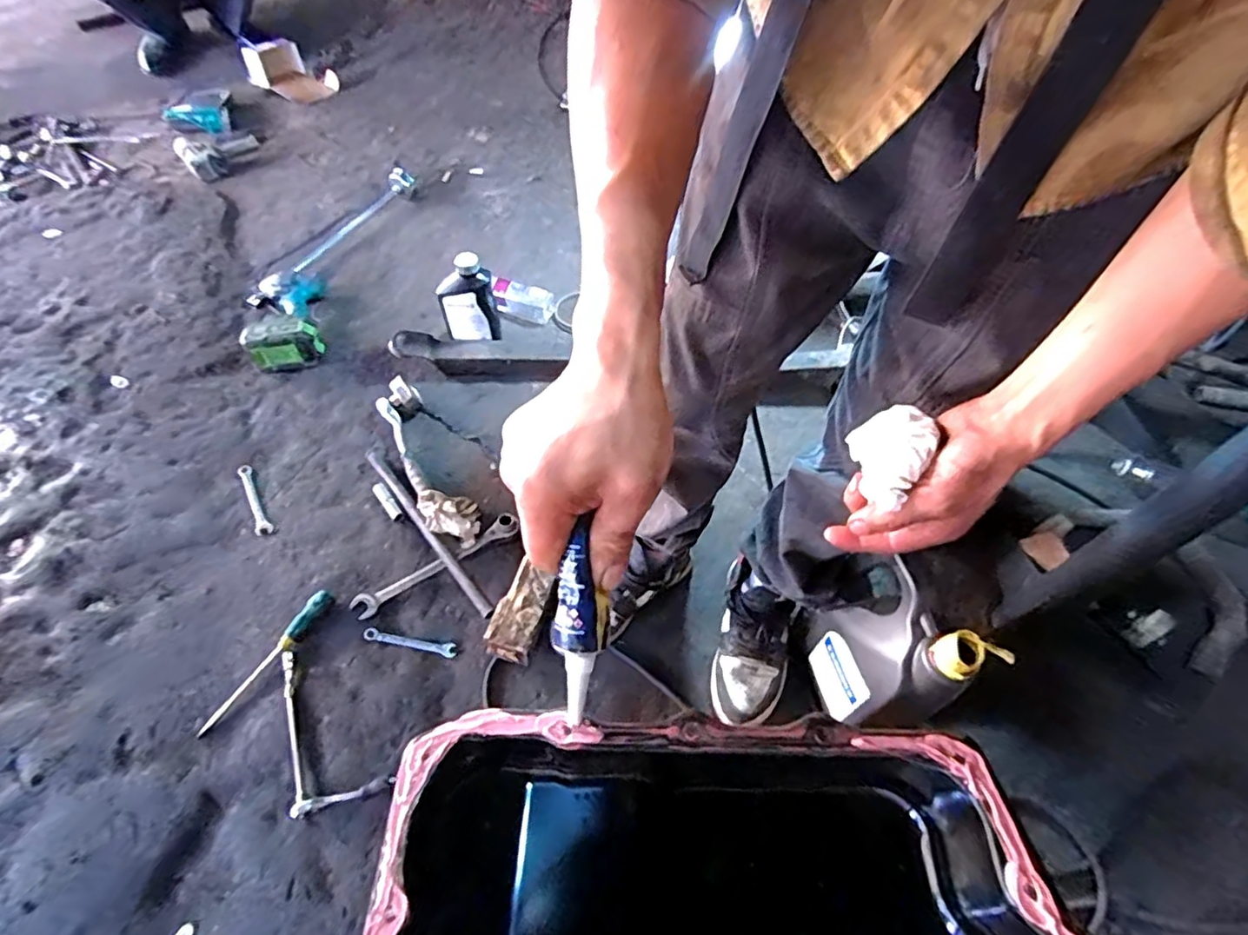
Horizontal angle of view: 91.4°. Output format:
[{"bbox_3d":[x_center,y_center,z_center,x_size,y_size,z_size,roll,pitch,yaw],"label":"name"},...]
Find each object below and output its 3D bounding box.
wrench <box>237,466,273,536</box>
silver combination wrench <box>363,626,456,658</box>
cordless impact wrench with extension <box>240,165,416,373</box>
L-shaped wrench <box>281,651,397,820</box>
[{"bbox_3d":[-0.649,0.052,1.066,0.026,0.006,0.158,-24,58,-21],"label":"wrench"},{"bbox_3d":[-0.327,0.265,0.928,0.141,0.009,0.022,9,53,2],"label":"silver combination wrench"},{"bbox_3d":[-0.716,-0.521,1.433,0.239,0.081,0.763,5,55,1],"label":"cordless impact wrench with extension"},{"bbox_3d":[-0.433,0.371,0.820,0.258,0.024,0.110,36,58,21],"label":"L-shaped wrench"}]

